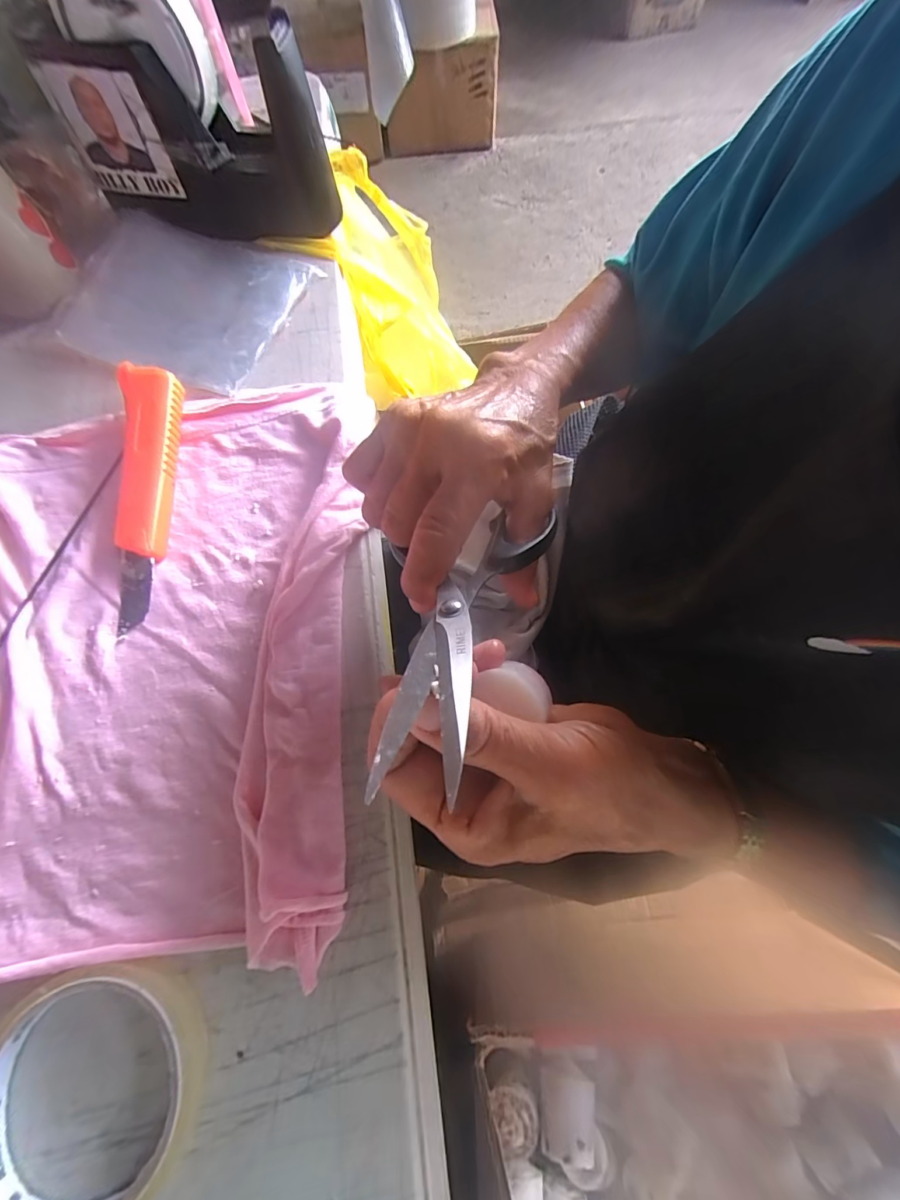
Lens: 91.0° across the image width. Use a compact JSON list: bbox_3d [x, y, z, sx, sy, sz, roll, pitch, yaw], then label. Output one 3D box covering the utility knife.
[{"bbox_3d":[-0.180,-0.068,0.263,0.036,0.023,0.164,-8,70,-3],"label":"utility knife"}]

